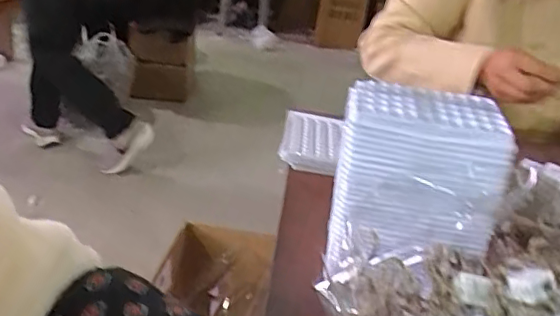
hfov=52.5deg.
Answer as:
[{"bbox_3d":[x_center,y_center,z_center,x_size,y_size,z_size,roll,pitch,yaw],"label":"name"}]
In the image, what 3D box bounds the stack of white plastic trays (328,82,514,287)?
[{"bbox_3d":[0.114,0.014,0.482,0.131,0.121,0.093,12,27,11],"label":"stack of white plastic trays"}]

